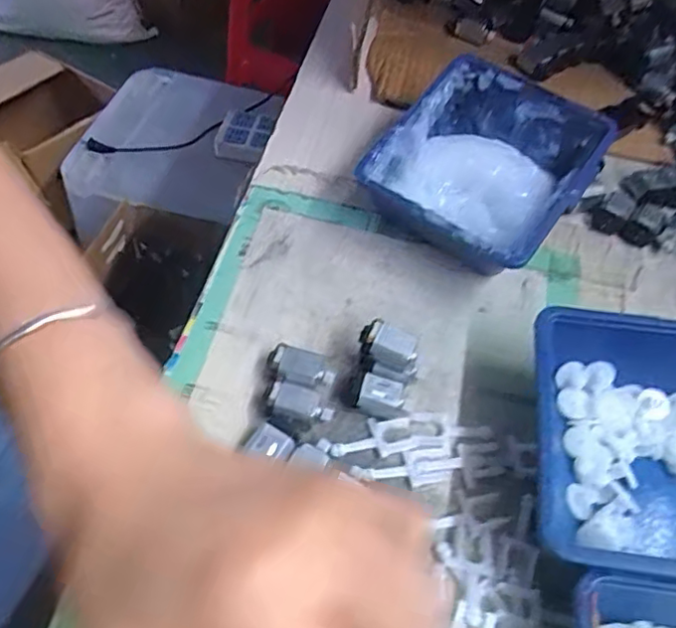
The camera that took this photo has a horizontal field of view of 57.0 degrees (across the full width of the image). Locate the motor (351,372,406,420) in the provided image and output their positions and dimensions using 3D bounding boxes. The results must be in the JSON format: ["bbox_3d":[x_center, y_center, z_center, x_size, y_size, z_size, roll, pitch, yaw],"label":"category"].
[{"bbox_3d":[0.020,0.040,0.307,0.024,0.015,0.019,15,54,8],"label":"motor"}]

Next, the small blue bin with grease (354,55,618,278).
[{"bbox_3d":[0.087,-0.084,0.378,0.112,0.058,0.127,35,60,20],"label":"small blue bin with grease"}]

